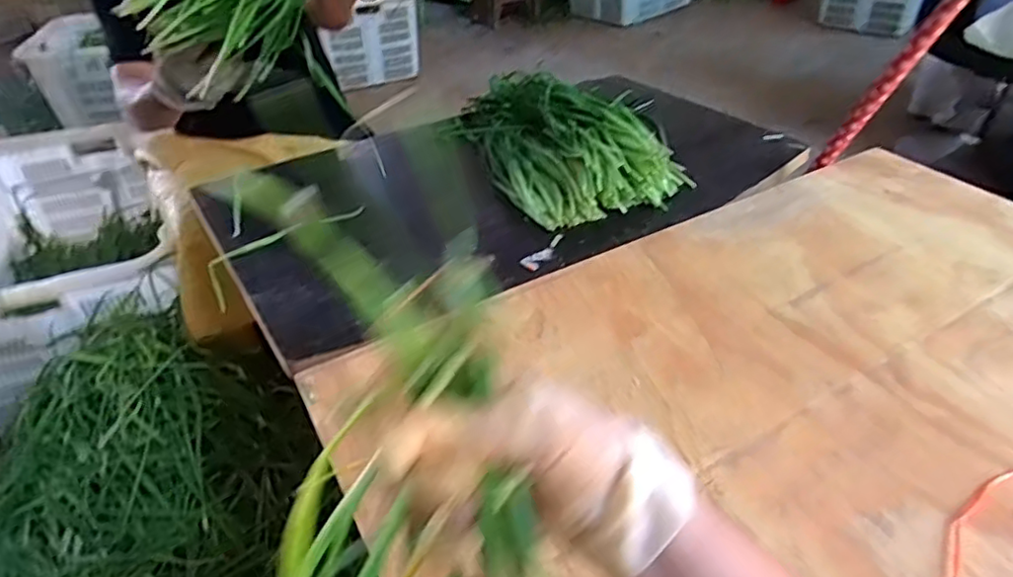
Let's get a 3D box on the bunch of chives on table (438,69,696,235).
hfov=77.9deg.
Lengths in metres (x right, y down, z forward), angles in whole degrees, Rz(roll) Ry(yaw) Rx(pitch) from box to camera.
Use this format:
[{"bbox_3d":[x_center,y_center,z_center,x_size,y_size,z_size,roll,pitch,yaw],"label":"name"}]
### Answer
[{"bbox_3d":[0.063,-0.265,1.010,0.245,0.103,0.457,-17,40,-18],"label":"bunch of chives on table"}]

